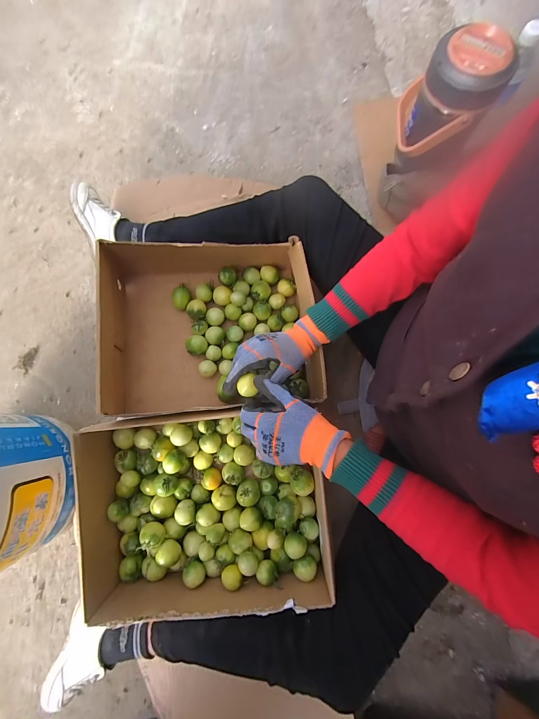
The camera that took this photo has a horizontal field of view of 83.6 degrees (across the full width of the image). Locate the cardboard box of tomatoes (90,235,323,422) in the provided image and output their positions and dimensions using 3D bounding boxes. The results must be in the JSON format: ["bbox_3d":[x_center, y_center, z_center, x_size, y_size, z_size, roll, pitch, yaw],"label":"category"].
[{"bbox_3d":[-0.096,-0.055,0.518,0.331,0.135,0.255,-6,80,0],"label":"cardboard box of tomatoes"}]

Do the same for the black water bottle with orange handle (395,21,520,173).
[{"bbox_3d":[0.344,-0.486,0.603,0.136,0.226,0.155,4,79,3],"label":"black water bottle with orange handle"}]

